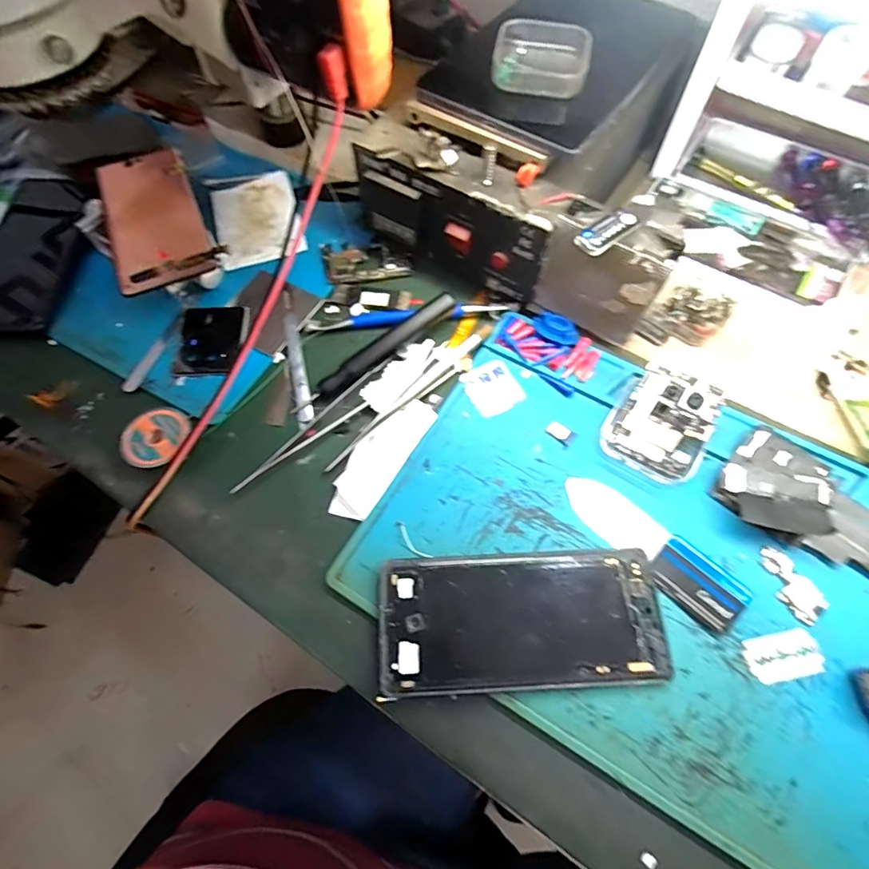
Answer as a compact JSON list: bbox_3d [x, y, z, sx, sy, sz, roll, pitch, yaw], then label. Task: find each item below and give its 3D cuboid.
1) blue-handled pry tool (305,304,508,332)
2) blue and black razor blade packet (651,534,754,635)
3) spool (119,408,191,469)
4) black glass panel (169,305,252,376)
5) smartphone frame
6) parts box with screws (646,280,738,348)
[{"bbox_3d":[-0.023,-0.096,0.375,0.157,0.011,0.018,-5,66,0],"label":"blue-handled pry tool"},{"bbox_3d":[0.161,0.091,0.287,0.053,0.004,0.037,40,73,17],"label":"blue and black razor blade packet"},{"bbox_3d":[-0.193,0.003,0.331,0.045,0.015,0.044,-1,66,2],"label":"spool"},{"bbox_3d":[-0.177,-0.078,0.374,0.048,0.008,0.068,2,66,3],"label":"black glass panel"},{"bbox_3d":[0.050,0.109,0.278,0.163,0.011,0.075,-4,66,0],"label":"smartphone frame"},{"bbox_3d":[0.205,-0.101,0.371,0.050,0.018,0.049,-40,70,-15],"label":"parts box with screws"}]

